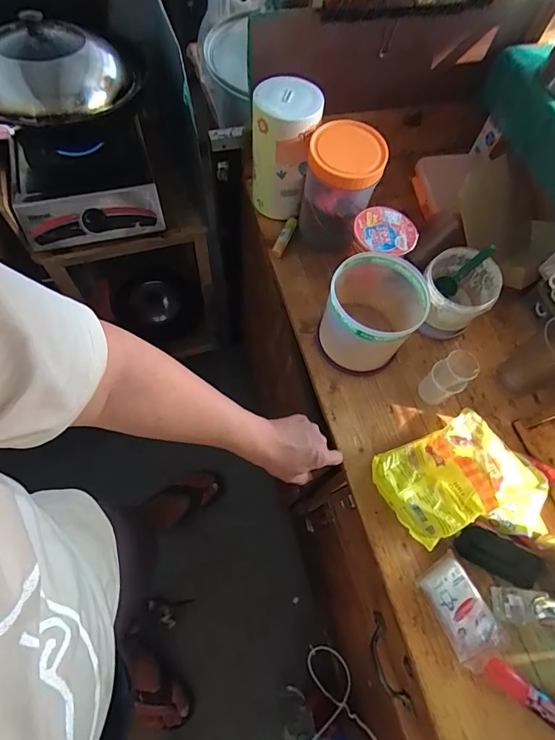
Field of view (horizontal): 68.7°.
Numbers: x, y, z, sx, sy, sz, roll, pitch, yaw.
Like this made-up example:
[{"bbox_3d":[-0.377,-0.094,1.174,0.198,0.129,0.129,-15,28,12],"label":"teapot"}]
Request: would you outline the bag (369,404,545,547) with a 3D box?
[{"bbox_3d":[0.273,0.167,0.582,0.225,0.039,0.181,-23,69,-13],"label":"bag"}]

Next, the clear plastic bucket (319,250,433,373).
[{"bbox_3d":[0.148,-0.090,0.644,0.132,0.131,0.156,27,67,9],"label":"clear plastic bucket"}]

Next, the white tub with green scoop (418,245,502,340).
[{"bbox_3d":[0.299,-0.129,0.691,0.112,0.116,0.118,1,65,-3],"label":"white tub with green scoop"}]

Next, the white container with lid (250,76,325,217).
[{"bbox_3d":[0.009,-0.381,0.718,0.106,0.203,0.097,4,65,-2],"label":"white container with lid"}]

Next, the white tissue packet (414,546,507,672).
[{"bbox_3d":[0.241,0.314,0.529,0.067,0.016,0.120,-24,69,-13],"label":"white tissue packet"}]

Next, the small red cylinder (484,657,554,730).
[{"bbox_3d":[0.321,0.411,0.501,0.142,0.026,0.032,35,68,12],"label":"small red cylinder"}]

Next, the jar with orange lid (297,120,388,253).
[{"bbox_3d":[0.106,-0.312,0.700,0.117,0.169,0.115,1,65,-3],"label":"jar with orange lid"}]

